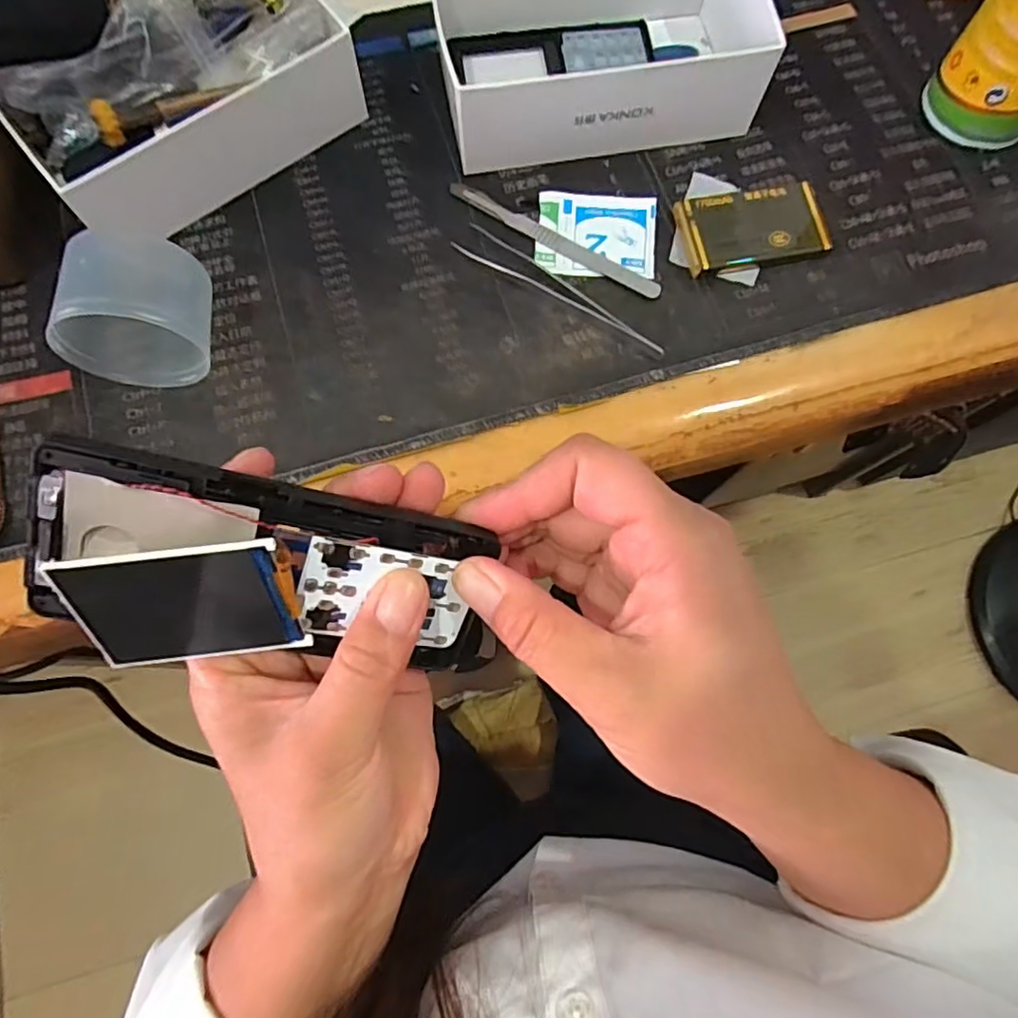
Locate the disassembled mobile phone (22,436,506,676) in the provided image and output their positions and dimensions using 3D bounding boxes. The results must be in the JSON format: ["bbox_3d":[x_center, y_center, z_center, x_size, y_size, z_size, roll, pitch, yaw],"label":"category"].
[{"bbox_3d":[-0.066,0.024,0.180,0.125,0.015,0.063,12,112,-19],"label":"disassembled mobile phone"}]

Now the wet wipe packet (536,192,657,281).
[{"bbox_3d":[0.049,-0.155,0.343,0.066,0.004,0.051,4,75,-1],"label":"wet wipe packet"}]

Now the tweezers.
[{"bbox_3d":[0.029,-0.121,0.333,0.128,0.006,0.019,32,77,7],"label":"tweezers"}]

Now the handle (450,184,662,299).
[{"bbox_3d":[0.025,-0.151,0.342,0.132,0.005,0.009,31,77,6],"label":"handle"}]

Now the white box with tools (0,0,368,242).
[{"bbox_3d":[-0.173,-0.227,0.325,0.169,0.073,0.097,-41,80,-11],"label":"white box with tools"}]

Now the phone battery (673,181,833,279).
[{"bbox_3d":[0.136,-0.159,0.345,0.080,0.008,0.045,-10,76,-4],"label":"phone battery"}]

